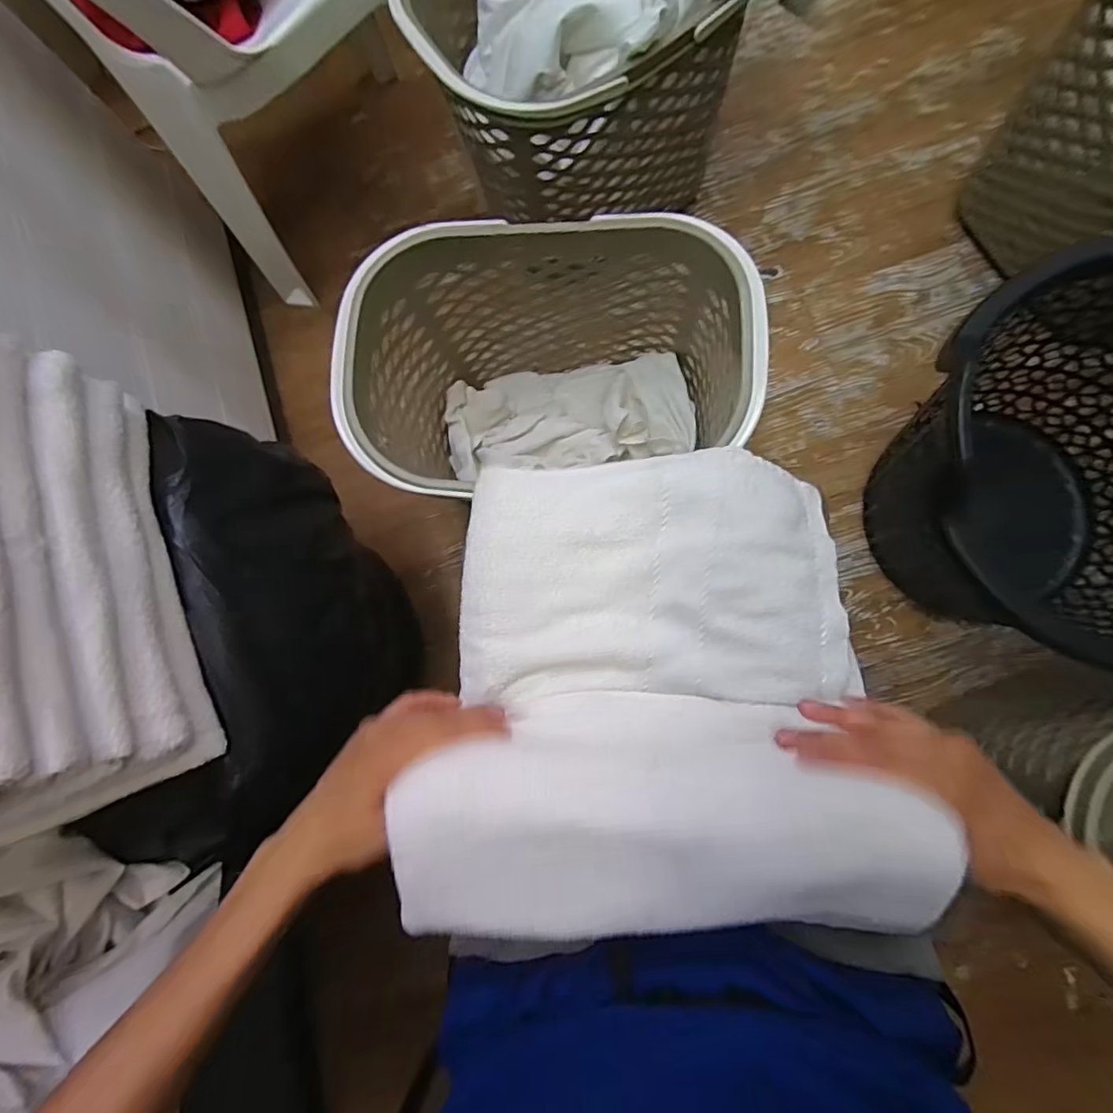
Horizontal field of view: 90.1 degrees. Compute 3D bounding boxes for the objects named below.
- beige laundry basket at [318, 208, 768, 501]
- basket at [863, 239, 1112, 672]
[{"bbox_3d":[-0.002,-0.232,0.763,0.456,0.317,0.287,-8,82,6],"label":"beige laundry basket"},{"bbox_3d":[0.639,-0.092,0.702,0.444,0.372,0.419,-1,83,7],"label":"basket"}]

